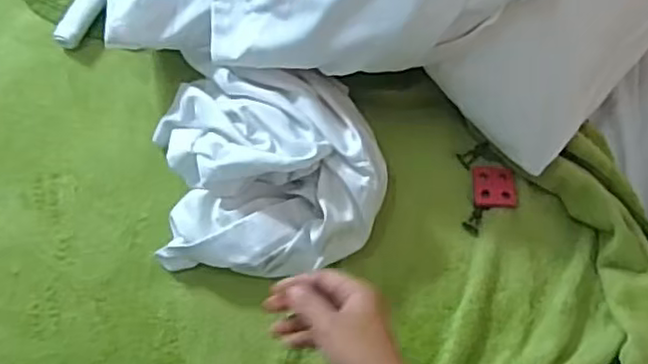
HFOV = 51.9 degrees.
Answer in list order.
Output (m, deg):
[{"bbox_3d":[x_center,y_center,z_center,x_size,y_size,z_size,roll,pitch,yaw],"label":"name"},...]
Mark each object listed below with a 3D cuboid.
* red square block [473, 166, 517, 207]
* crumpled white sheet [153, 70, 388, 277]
[{"bbox_3d":[0.212,0.007,0.826,0.052,0.010,0.051,0,67,-1],"label":"red square block"},{"bbox_3d":[-0.063,-0.016,0.789,0.253,0.105,0.235,-5,69,-2],"label":"crumpled white sheet"}]

